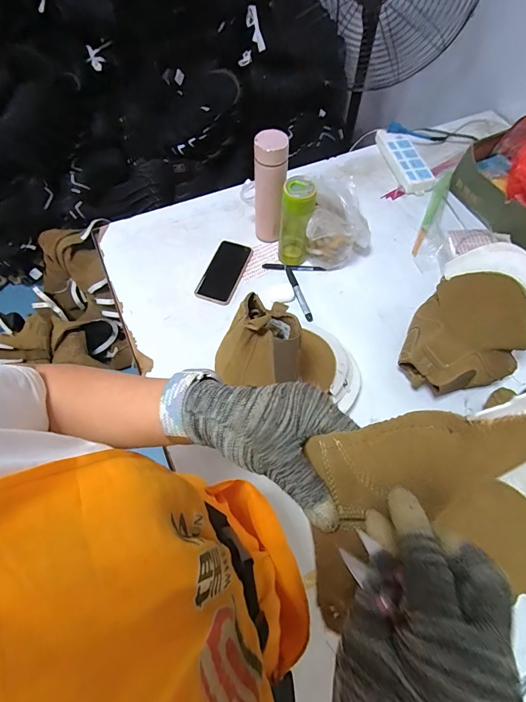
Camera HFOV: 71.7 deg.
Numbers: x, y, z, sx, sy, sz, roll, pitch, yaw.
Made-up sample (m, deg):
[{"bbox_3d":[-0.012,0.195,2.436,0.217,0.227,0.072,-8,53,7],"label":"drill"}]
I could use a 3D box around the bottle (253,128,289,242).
[{"bbox_3d":[0.014,-0.325,0.757,0.061,0.233,0.064,2,62,0],"label":"bottle"}]

